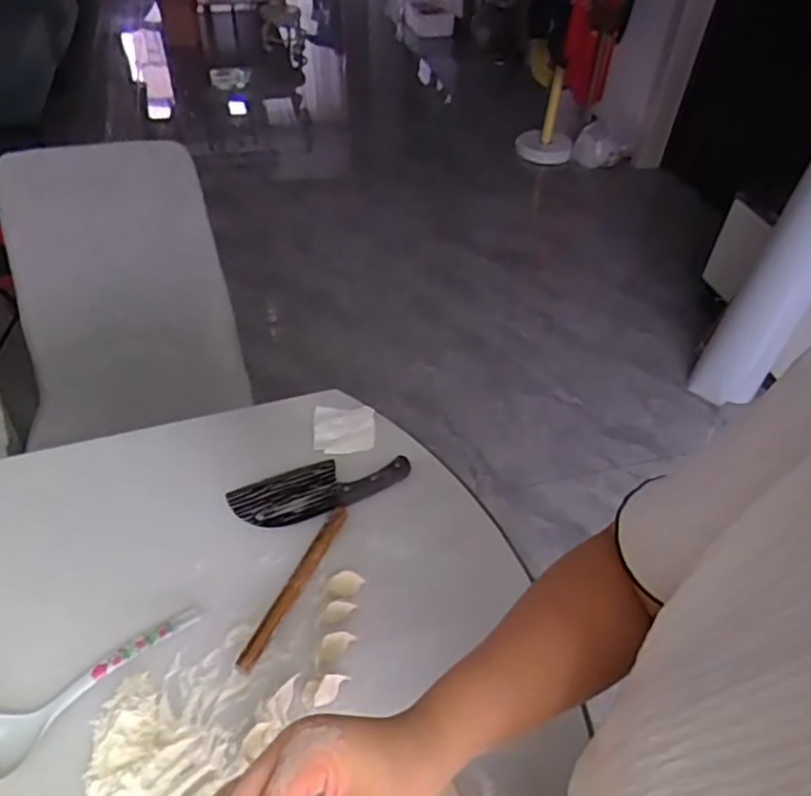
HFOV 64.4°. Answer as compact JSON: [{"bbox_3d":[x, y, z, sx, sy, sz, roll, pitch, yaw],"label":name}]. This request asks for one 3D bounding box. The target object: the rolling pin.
[{"bbox_3d":[-0.131,0.223,0.782,0.023,0.015,0.228,21,48,16],"label":"rolling pin"}]

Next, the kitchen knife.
[{"bbox_3d":[-0.115,0.120,0.889,0.241,0.014,0.088,-13,48,-15],"label":"kitchen knife"}]

